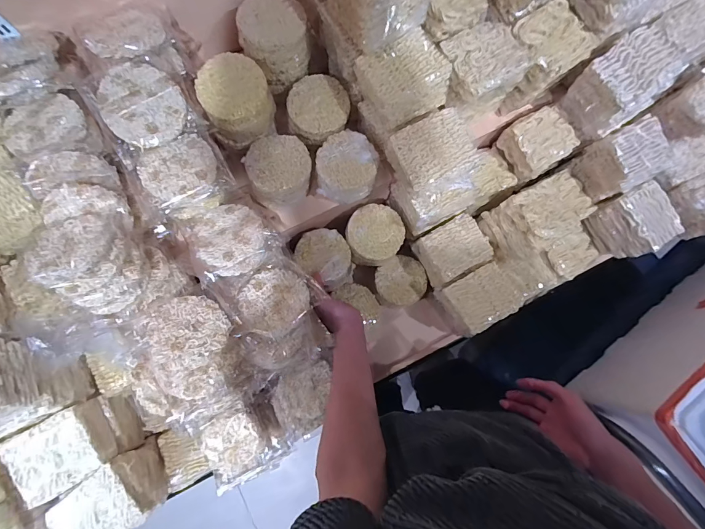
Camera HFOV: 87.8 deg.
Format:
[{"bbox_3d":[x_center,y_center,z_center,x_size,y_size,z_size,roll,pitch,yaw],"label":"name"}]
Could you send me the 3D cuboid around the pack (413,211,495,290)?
[{"bbox_3d":[0.209,-0.031,0.762,0.130,0.060,0.106,-28,82,-6],"label":"pack"}]

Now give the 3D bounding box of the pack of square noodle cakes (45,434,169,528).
[{"bbox_3d":[-0.416,0.414,0.654,0.125,0.145,0.108,-36,83,-7],"label":"pack of square noodle cakes"}]

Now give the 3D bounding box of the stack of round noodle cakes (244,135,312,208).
[{"bbox_3d":[-0.132,-0.171,0.681,0.111,0.068,0.117,-9,80,-3],"label":"stack of round noodle cakes"}]

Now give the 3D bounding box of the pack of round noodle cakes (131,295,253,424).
[{"bbox_3d":[-0.255,0.141,0.579,0.157,0.101,0.170,-13,80,-3],"label":"pack of round noodle cakes"}]

